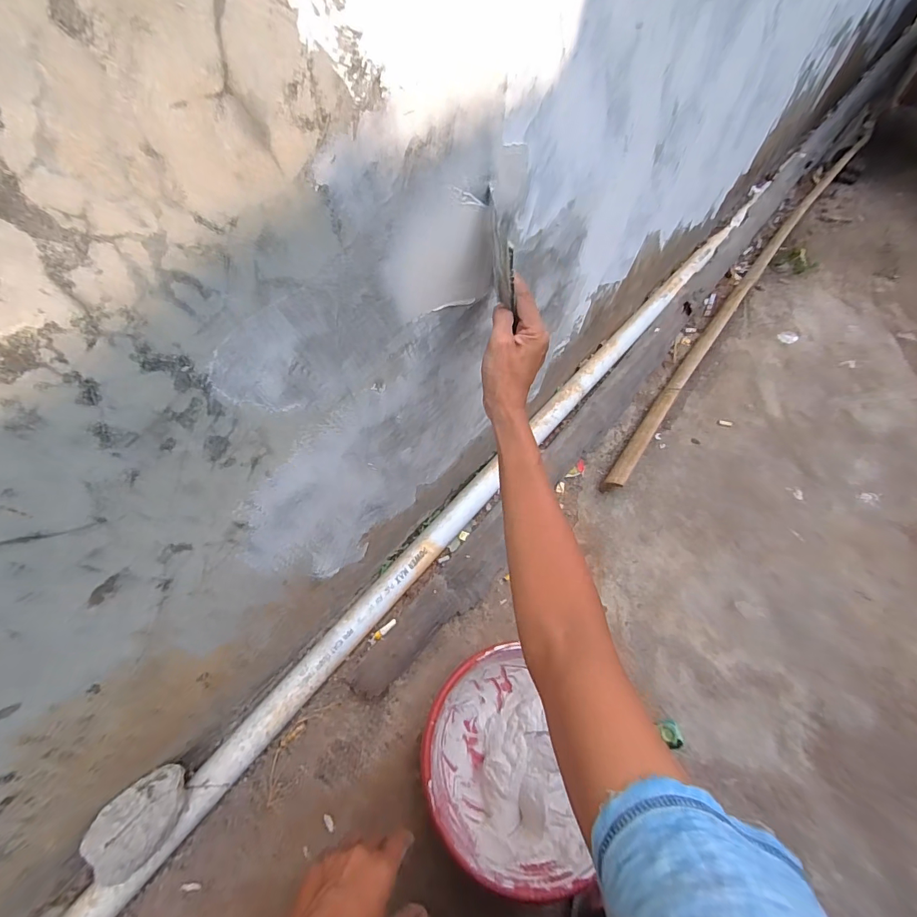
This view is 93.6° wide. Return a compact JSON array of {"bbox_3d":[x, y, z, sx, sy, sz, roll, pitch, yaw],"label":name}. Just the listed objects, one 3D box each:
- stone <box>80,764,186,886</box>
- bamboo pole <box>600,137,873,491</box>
[{"bbox_3d":[-0.367,0.417,0.494,0.061,0.067,0.110,31,64,19],"label":"stone"},{"bbox_3d":[0.747,-0.453,1.082,0.049,0.057,1.493,37,67,15],"label":"bamboo pole"}]

